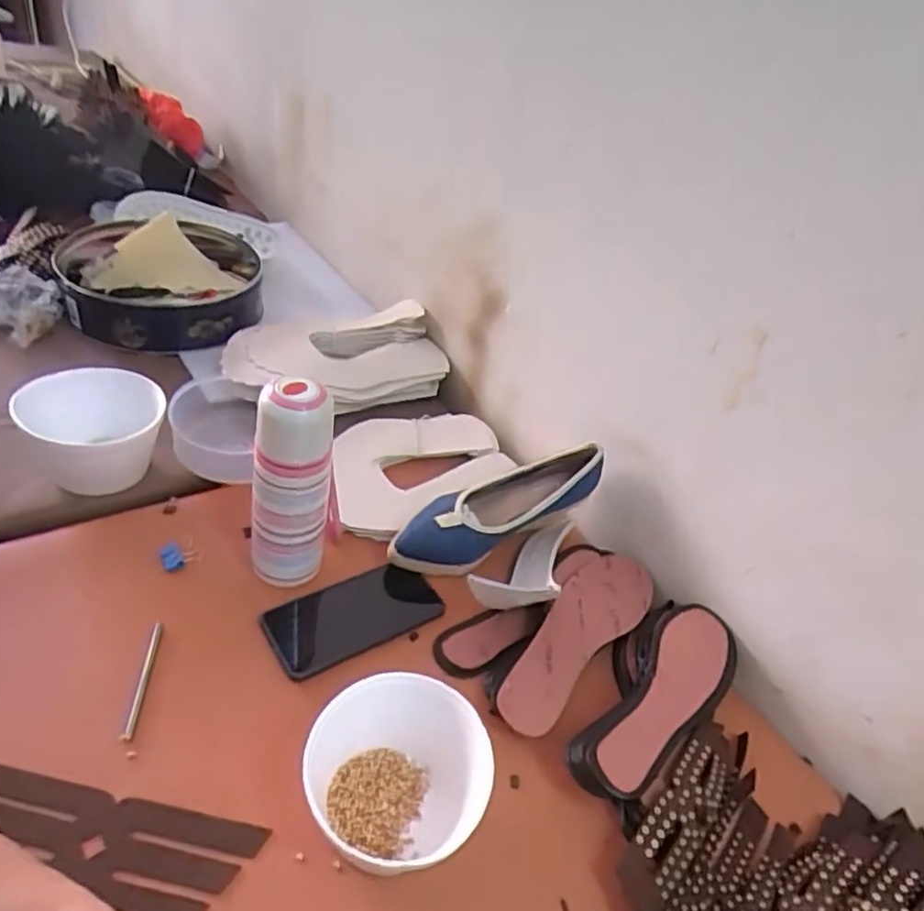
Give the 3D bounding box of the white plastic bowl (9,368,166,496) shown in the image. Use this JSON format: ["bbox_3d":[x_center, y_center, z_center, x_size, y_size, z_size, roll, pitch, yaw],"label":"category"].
[{"bbox_3d":[-0.364,-0.019,0.661,0.114,0.092,0.121,36,43,25],"label":"white plastic bowl"}]

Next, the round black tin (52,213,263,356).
[{"bbox_3d":[-0.412,-0.238,0.910,0.256,0.067,0.249,-1,41,-18],"label":"round black tin"}]

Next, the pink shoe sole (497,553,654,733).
[{"bbox_3d":[0.110,0.167,0.628,0.069,0.025,0.234,35,43,24],"label":"pink shoe sole"}]

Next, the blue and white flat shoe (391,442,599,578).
[{"bbox_3d":[0.034,0.053,0.679,0.227,0.058,0.065,-25,48,-13],"label":"blue and white flat shoe"}]

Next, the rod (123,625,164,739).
[{"bbox_3d":[-0.259,0.182,0.535,0.008,0.009,0.102,5,39,-12],"label":"rod"}]

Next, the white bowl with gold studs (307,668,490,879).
[{"bbox_3d":[-0.039,0.228,0.477,0.114,0.093,0.105,9,39,-7],"label":"white bowl with gold studs"}]

